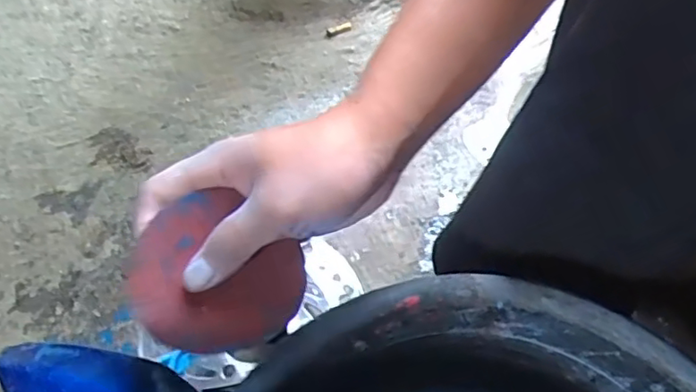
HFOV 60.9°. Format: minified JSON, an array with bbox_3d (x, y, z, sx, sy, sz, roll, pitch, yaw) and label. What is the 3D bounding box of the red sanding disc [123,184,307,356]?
[{"bbox_3d":[-0.070,0.044,0.312,0.085,0.008,0.077,37,84,-9],"label":"red sanding disc"}]

